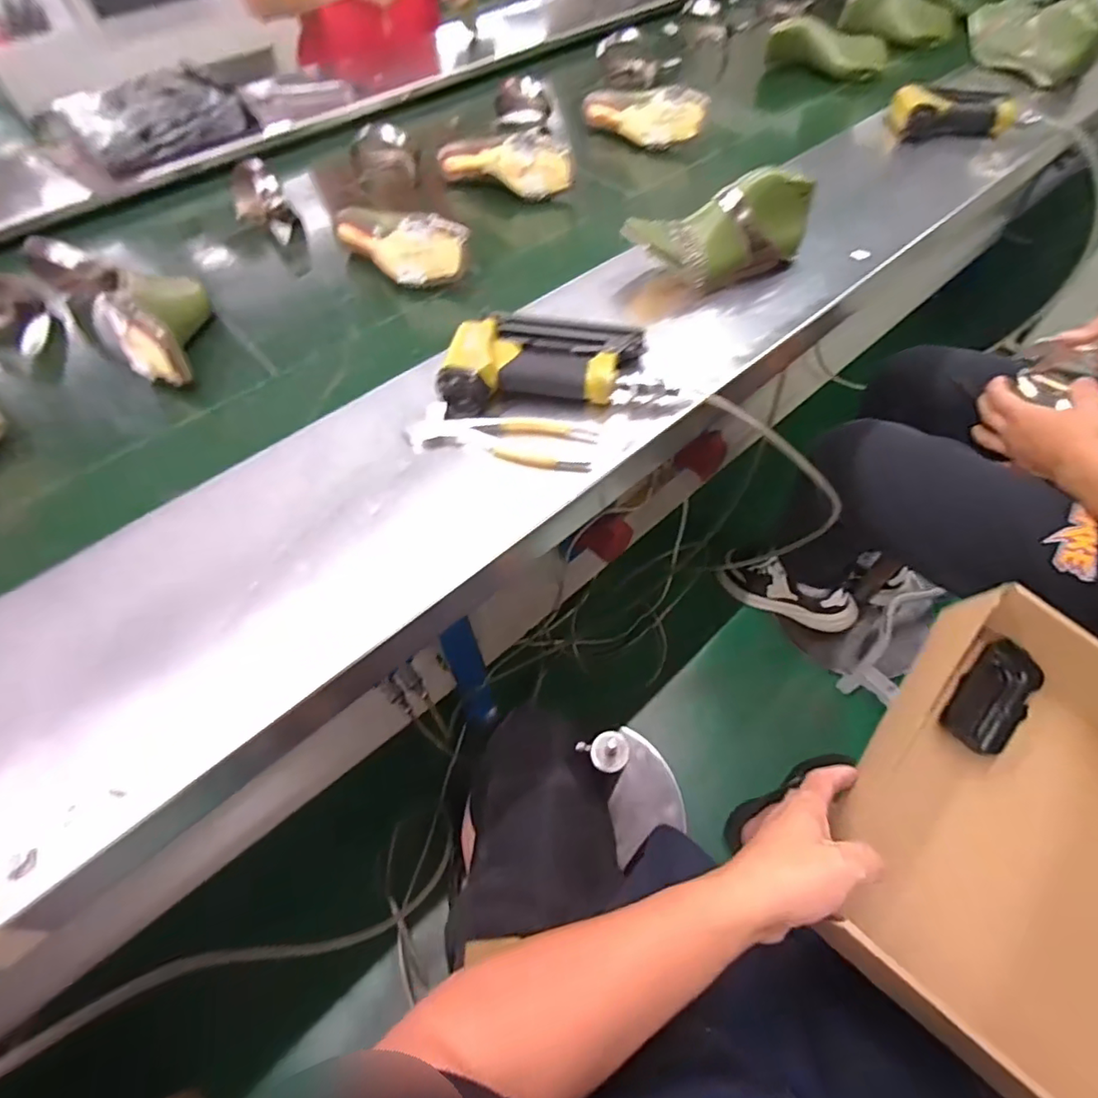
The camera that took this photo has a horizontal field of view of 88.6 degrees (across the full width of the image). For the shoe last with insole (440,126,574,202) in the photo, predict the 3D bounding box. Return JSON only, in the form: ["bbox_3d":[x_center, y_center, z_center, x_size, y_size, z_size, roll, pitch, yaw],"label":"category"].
[{"bbox_3d":[-0.072,-0.591,0.871,0.210,0.085,0.067,20,60,14],"label":"shoe last with insole"}]

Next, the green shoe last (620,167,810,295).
[{"bbox_3d":[0.205,-0.373,0.665,0.222,0.096,0.085,-26,60,-14],"label":"green shoe last"}]

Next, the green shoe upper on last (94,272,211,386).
[{"bbox_3d":[-0.453,-0.265,0.658,0.070,0.082,0.171,-12,57,-6],"label":"green shoe upper on last"}]

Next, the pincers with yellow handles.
[{"bbox_3d":[-0.047,-0.110,0.543,0.177,0.020,0.062,5,57,5],"label":"pincers with yellow handles"}]

